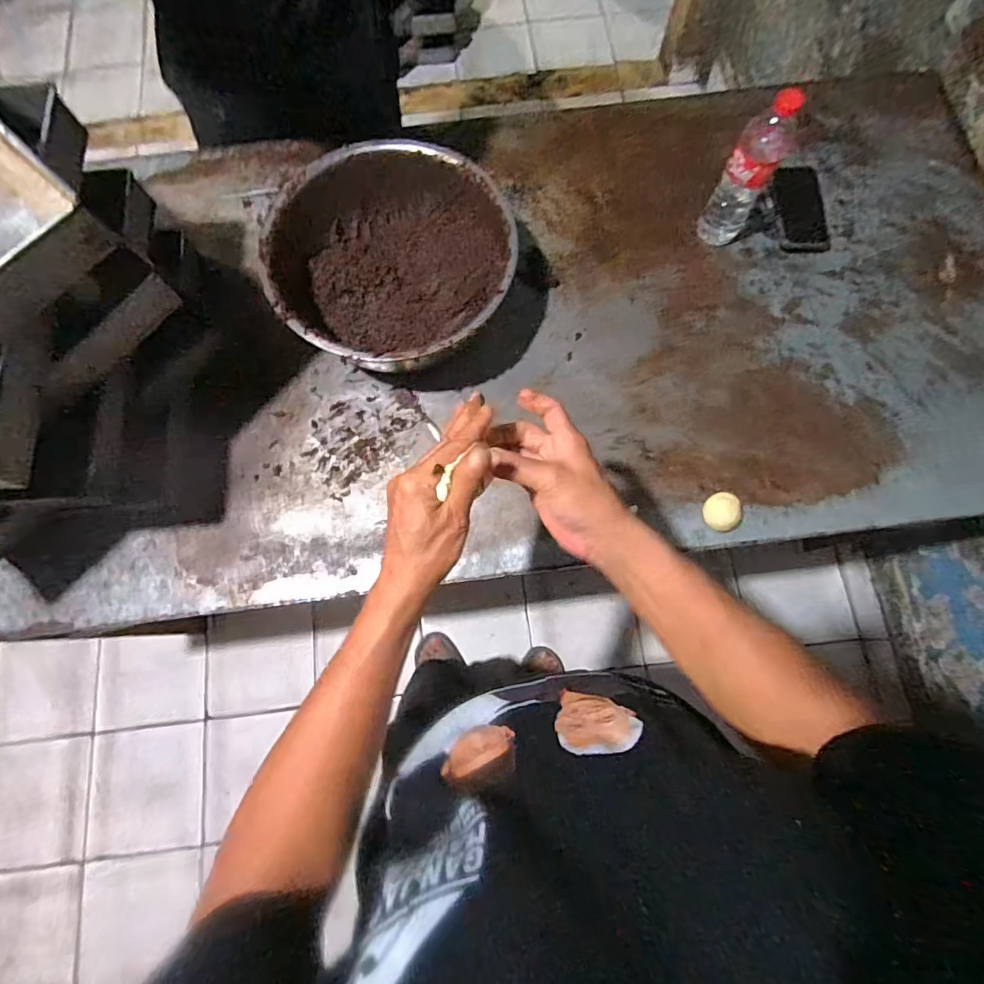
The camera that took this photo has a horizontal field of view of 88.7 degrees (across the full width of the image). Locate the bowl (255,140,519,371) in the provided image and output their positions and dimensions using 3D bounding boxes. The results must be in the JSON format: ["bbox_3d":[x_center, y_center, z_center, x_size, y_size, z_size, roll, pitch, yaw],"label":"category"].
[{"bbox_3d":[-0.145,-0.327,0.745,0.324,0.130,0.351,0,76,0],"label":"bowl"}]

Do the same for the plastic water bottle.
[{"bbox_3d":[0.371,-0.462,0.729,0.070,0.203,0.069,29,78,7],"label":"plastic water bottle"}]

